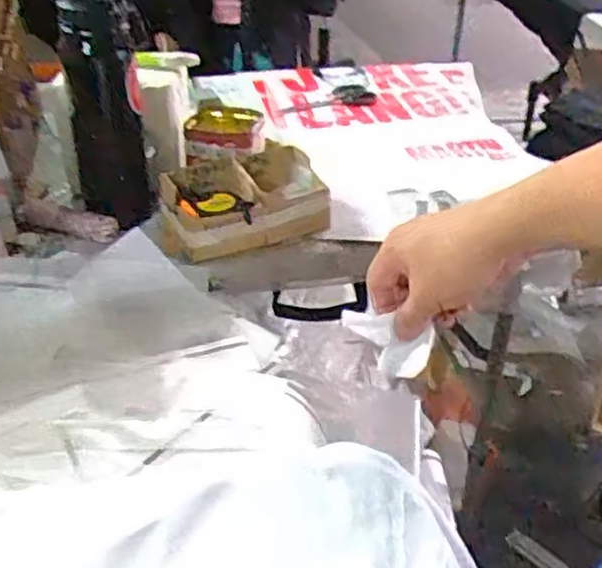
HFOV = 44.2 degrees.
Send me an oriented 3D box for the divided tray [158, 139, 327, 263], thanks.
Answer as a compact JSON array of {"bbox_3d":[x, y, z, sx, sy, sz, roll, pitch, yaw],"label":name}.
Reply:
[{"bbox_3d":[-0.067,-0.095,0.863,0.194,0.056,0.125,-18,40,-24],"label":"divided tray"}]

